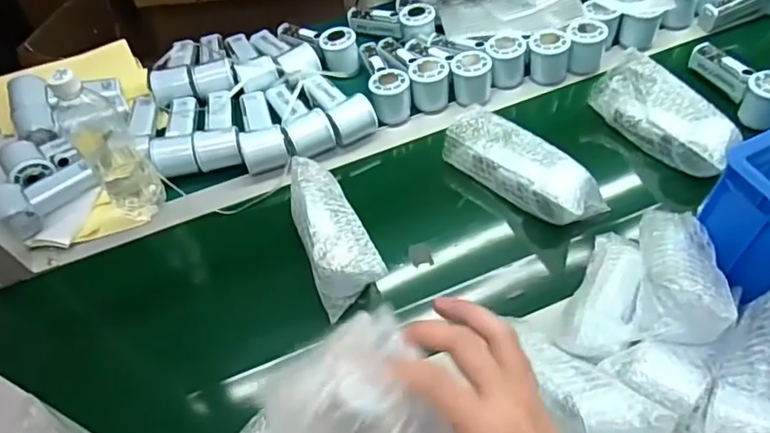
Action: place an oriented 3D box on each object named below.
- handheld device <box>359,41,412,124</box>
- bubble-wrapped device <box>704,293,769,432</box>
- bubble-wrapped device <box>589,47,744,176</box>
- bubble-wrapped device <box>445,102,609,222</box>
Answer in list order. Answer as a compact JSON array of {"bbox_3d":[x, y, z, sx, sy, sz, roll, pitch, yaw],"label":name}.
[{"bbox_3d":[-0.006,-0.212,0.833,0.054,0.056,0.153,-15,55,-5],"label":"handheld device"},{"bbox_3d":[0.320,0.130,0.480,0.069,0.044,0.179,18,58,17],"label":"bubble-wrapped device"},{"bbox_3d":[0.372,-0.132,0.733,0.065,0.068,0.196,-29,57,-15],"label":"bubble-wrapped device"},{"bbox_3d":[0.174,-0.058,0.711,0.211,0.063,0.074,37,65,27],"label":"bubble-wrapped device"}]

